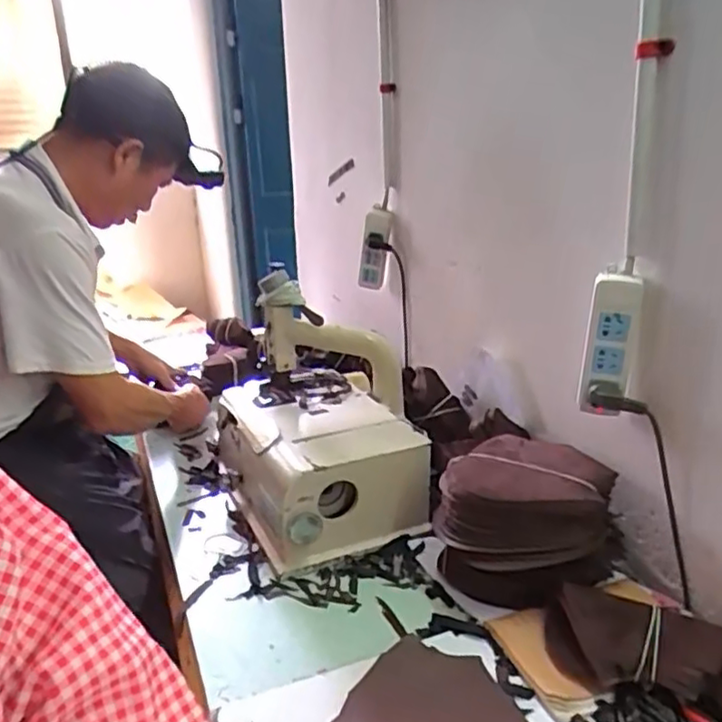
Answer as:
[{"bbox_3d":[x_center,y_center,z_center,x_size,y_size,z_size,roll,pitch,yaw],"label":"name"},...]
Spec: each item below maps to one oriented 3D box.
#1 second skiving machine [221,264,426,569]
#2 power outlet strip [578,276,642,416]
[{"bbox_3d":[-0.056,0.078,0.996,0.282,0.306,0.322,-10,21,-20],"label":"second skiving machine"},{"bbox_3d":[0.292,-0.015,0.765,0.058,0.167,0.031,8,22,25],"label":"power outlet strip"}]

